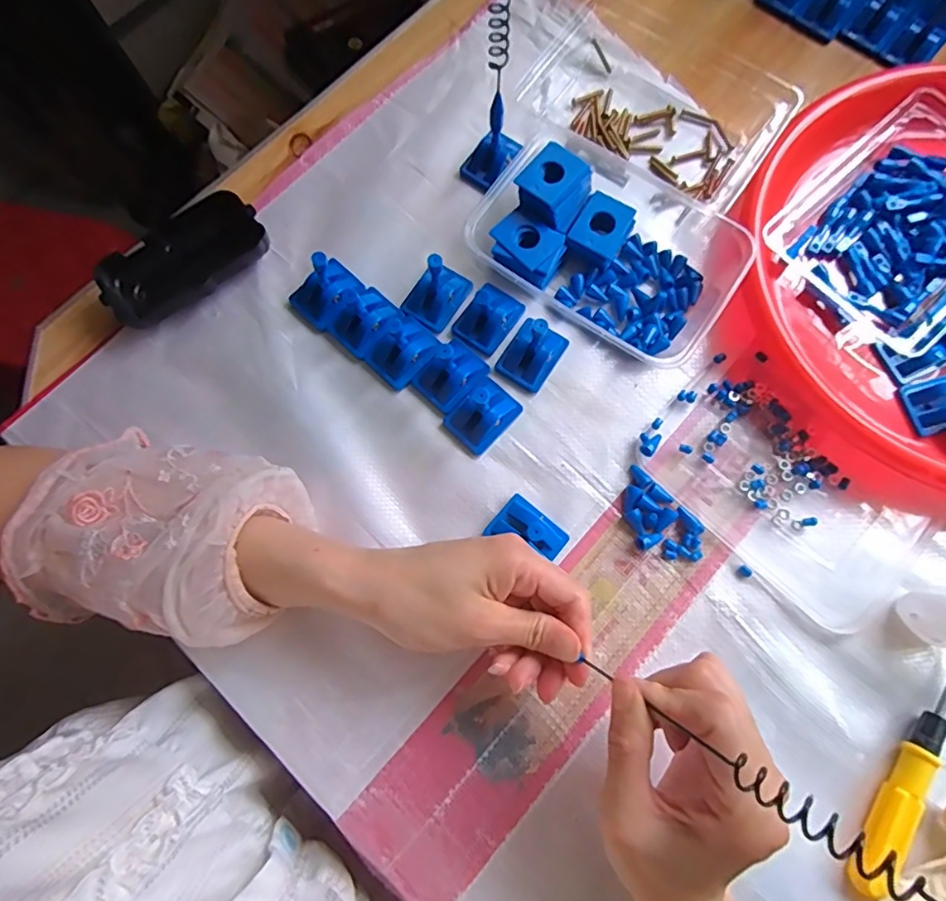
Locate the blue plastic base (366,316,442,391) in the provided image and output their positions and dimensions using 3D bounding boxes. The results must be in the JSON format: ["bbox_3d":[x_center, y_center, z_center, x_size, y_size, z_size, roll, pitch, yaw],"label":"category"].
[{"bbox_3d":[-0.048,-0.068,0.367,0.039,0.023,0.044,42,80,10],"label":"blue plastic base"}]

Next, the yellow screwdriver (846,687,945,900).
[{"bbox_3d":[0.243,0.174,0.300,0.019,0.015,0.138,38,80,9],"label":"yellow screwdriver"}]

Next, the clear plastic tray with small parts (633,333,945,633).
[{"bbox_3d":[0.201,0.018,0.349,0.118,0.008,0.167,-44,79,-9],"label":"clear plastic tray with small parts"}]

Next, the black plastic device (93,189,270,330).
[{"bbox_3d":[-0.196,-0.130,0.375,0.110,0.028,0.052,-34,78,-7],"label":"black plastic device"}]

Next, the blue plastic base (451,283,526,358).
[{"bbox_3d":[0.010,-0.092,0.372,0.034,0.016,0.046,34,79,9],"label":"blue plastic base"}]

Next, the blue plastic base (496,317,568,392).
[{"bbox_3d":[0.040,-0.068,0.356,0.033,0.041,0.042,34,79,9],"label":"blue plastic base"}]

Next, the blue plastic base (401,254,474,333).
[{"bbox_3d":[-0.025,-0.110,0.365,0.034,0.040,0.043,36,79,9],"label":"blue plastic base"}]

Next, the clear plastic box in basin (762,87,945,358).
[{"bbox_3d":[0.295,-0.154,0.370,0.172,0.032,0.124,-42,79,-9],"label":"clear plastic box in basin"}]

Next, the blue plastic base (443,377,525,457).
[{"bbox_3d":[0.007,-0.024,0.357,0.033,0.018,0.046,42,80,10],"label":"blue plastic base"}]

